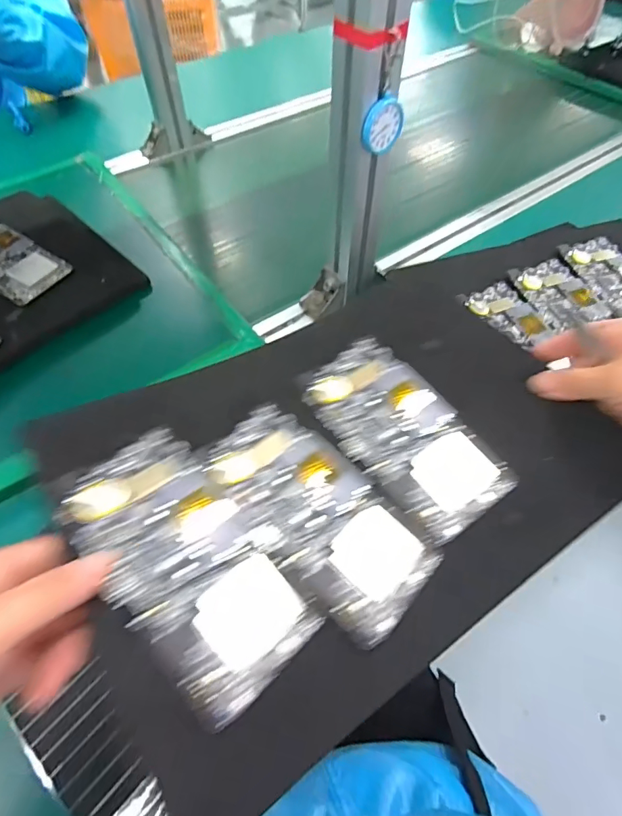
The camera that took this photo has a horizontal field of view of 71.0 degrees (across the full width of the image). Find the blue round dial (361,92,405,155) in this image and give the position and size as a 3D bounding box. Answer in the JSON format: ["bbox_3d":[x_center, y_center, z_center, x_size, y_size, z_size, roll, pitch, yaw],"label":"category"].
[{"bbox_3d":[0.060,-0.235,0.361,0.041,0.043,0.005,-27,60,-15],"label":"blue round dial"}]

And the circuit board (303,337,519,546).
[{"bbox_3d":[0.067,0.015,0.314,0.082,0.012,0.150,-35,62,-20],"label":"circuit board"}]

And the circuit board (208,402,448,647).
[{"bbox_3d":[0.004,0.060,0.272,0.073,0.011,0.154,-38,63,-21],"label":"circuit board"}]

